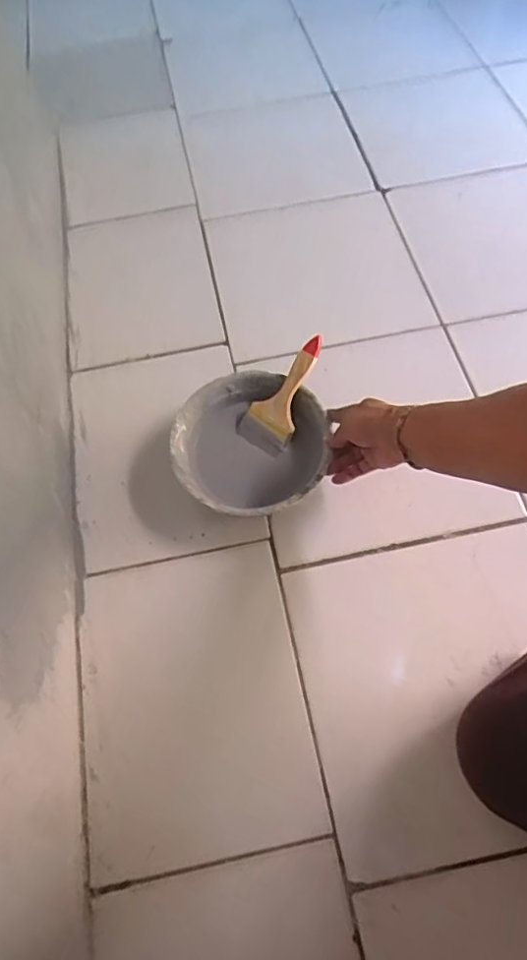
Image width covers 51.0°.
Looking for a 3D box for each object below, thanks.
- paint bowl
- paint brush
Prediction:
[{"bbox_3d":[-0.015,-0.036,0.700,0.187,0.066,0.188,0,65,1],"label":"paint bowl"},{"bbox_3d":[0.027,-0.112,0.712,0.067,0.013,0.155,31,100,14],"label":"paint brush"}]

